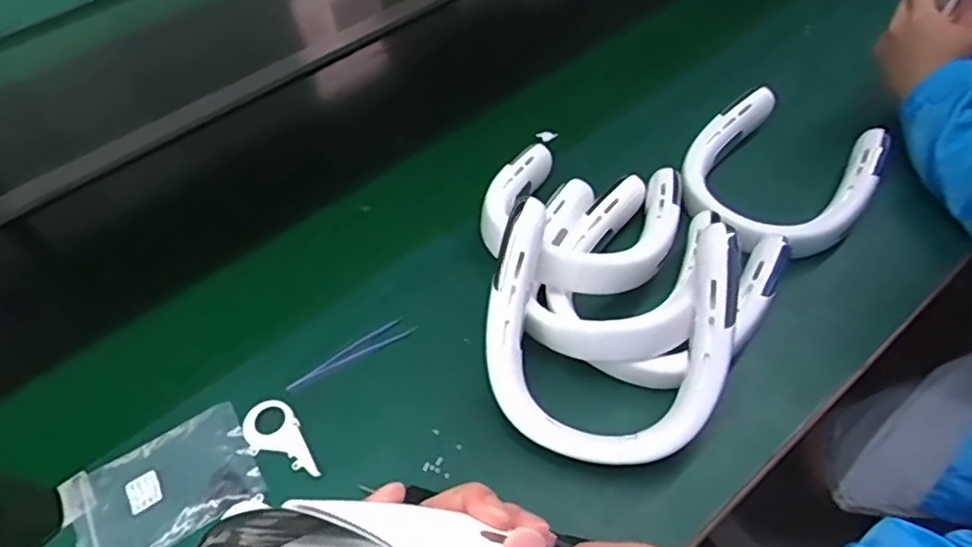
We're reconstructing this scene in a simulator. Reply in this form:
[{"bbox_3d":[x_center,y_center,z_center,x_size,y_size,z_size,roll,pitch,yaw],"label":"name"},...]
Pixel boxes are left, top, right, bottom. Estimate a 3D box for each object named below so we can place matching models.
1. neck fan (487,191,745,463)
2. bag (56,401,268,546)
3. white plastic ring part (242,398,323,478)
[{"bbox_3d":[0.096,0.050,0.530,0.191,0.046,0.195,9,97,9],"label":"neck fan"},{"bbox_3d":[-0.278,0.186,0.556,0.151,0.008,0.102,-28,58,-14],"label":"bag"},{"bbox_3d":[-0.184,0.151,0.573,0.046,0.007,0.093,-27,54,-15],"label":"white plastic ring part"}]

